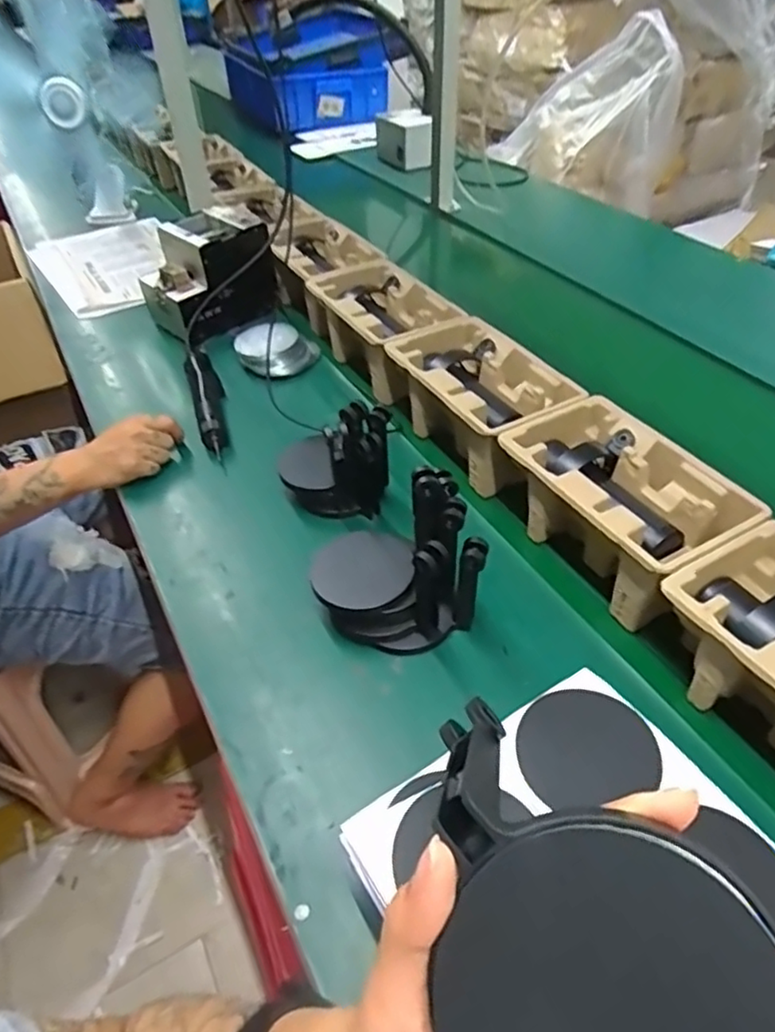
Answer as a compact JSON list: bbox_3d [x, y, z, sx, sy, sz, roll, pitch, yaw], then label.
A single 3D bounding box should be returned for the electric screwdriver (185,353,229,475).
[{"bbox_3d":[-0.246,-0.161,0.879,0.044,0.041,0.241,-14,50,-13],"label":"electric screwdriver"}]

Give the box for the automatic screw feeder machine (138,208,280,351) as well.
[{"bbox_3d":[-0.303,-0.399,1.068,0.199,0.152,0.170,-26,53,-22],"label":"automatic screw feeder machine"}]

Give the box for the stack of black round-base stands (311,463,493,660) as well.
[{"bbox_3d":[0.007,0.047,0.582,0.145,0.150,0.098,-6,49,-6],"label":"stack of black round-base stands"}]

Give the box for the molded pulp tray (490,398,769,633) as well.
[{"bbox_3d":[0.234,-0.015,0.656,0.147,0.098,0.228,-24,52,-20],"label":"molded pulp tray"}]

